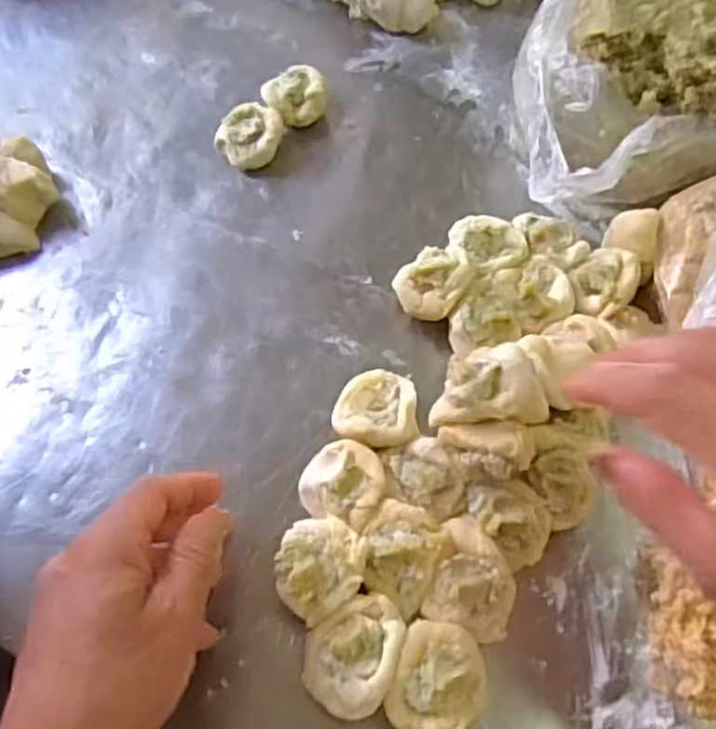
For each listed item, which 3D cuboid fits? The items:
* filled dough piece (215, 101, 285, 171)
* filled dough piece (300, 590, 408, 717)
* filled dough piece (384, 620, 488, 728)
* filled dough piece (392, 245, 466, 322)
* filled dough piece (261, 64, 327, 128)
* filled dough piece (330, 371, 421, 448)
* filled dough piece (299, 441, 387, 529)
[{"bbox_3d":[-0.080,-0.167,0.549,0.048,0.027,0.045,0,60,0],"label":"filled dough piece"},{"bbox_3d":[-0.004,0.144,0.369,0.045,0.032,0.054,17,61,10],"label":"filled dough piece"},{"bbox_3d":[0.039,0.156,0.361,0.043,0.031,0.052,18,61,10],"label":"filled dough piece"},{"bbox_3d":[0.045,-0.050,0.474,0.039,0.034,0.046,18,61,11],"label":"filled dough piece"},{"bbox_3d":[-0.048,-0.201,0.562,0.045,0.026,0.042,0,60,0],"label":"filled dough piece"},{"bbox_3d":[0.010,0.027,0.433,0.047,0.030,0.052,-2,60,-1],"label":"filled dough piece"},{"bbox_3d":[-0.008,0.066,0.412,0.045,0.027,0.043,0,60,0],"label":"filled dough piece"}]

